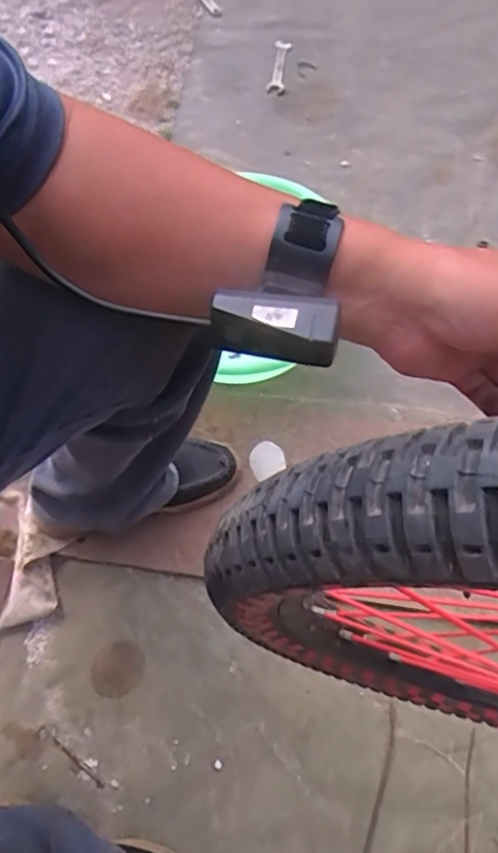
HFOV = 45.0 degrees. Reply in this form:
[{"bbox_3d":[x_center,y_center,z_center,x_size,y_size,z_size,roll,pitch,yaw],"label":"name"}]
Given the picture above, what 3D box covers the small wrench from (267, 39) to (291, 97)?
[{"bbox_3d":[0.069,-0.802,1.345,0.037,0.015,0.197,6,63,4],"label":"small wrench"}]

